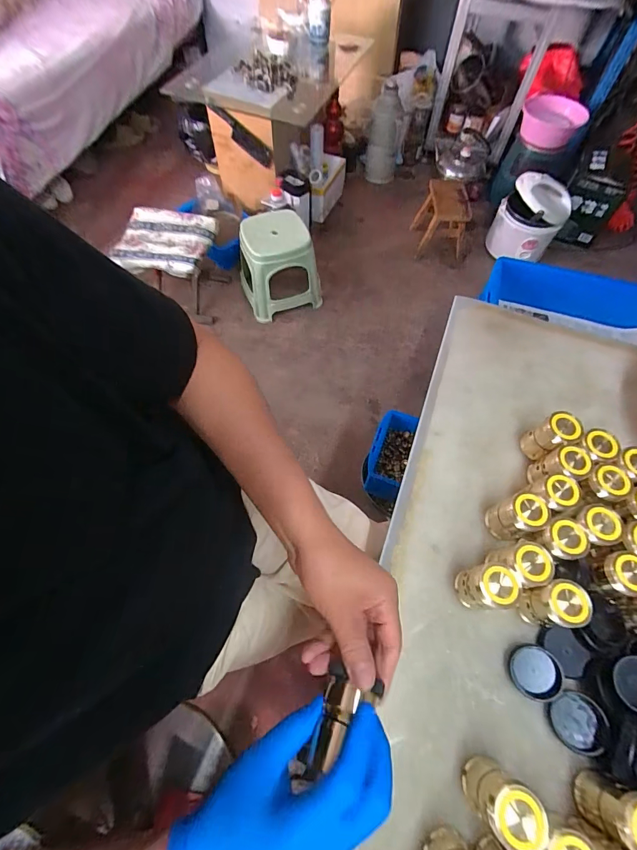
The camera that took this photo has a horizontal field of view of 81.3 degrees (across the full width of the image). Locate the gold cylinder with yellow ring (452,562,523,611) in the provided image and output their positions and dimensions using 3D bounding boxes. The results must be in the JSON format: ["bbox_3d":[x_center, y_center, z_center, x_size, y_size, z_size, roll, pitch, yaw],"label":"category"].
[{"bbox_3d":[0.157,0.156,0.355,0.032,0.076,0.037,-2,64,-2],"label":"gold cylinder with yellow ring"}]

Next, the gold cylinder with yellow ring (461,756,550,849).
[{"bbox_3d":[0.141,0.293,0.290,0.035,0.075,0.036,0,64,-1],"label":"gold cylinder with yellow ring"}]

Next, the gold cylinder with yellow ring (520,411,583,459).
[{"bbox_3d":[0.268,0.014,0.429,0.035,0.063,0.033,0,64,-1],"label":"gold cylinder with yellow ring"}]

